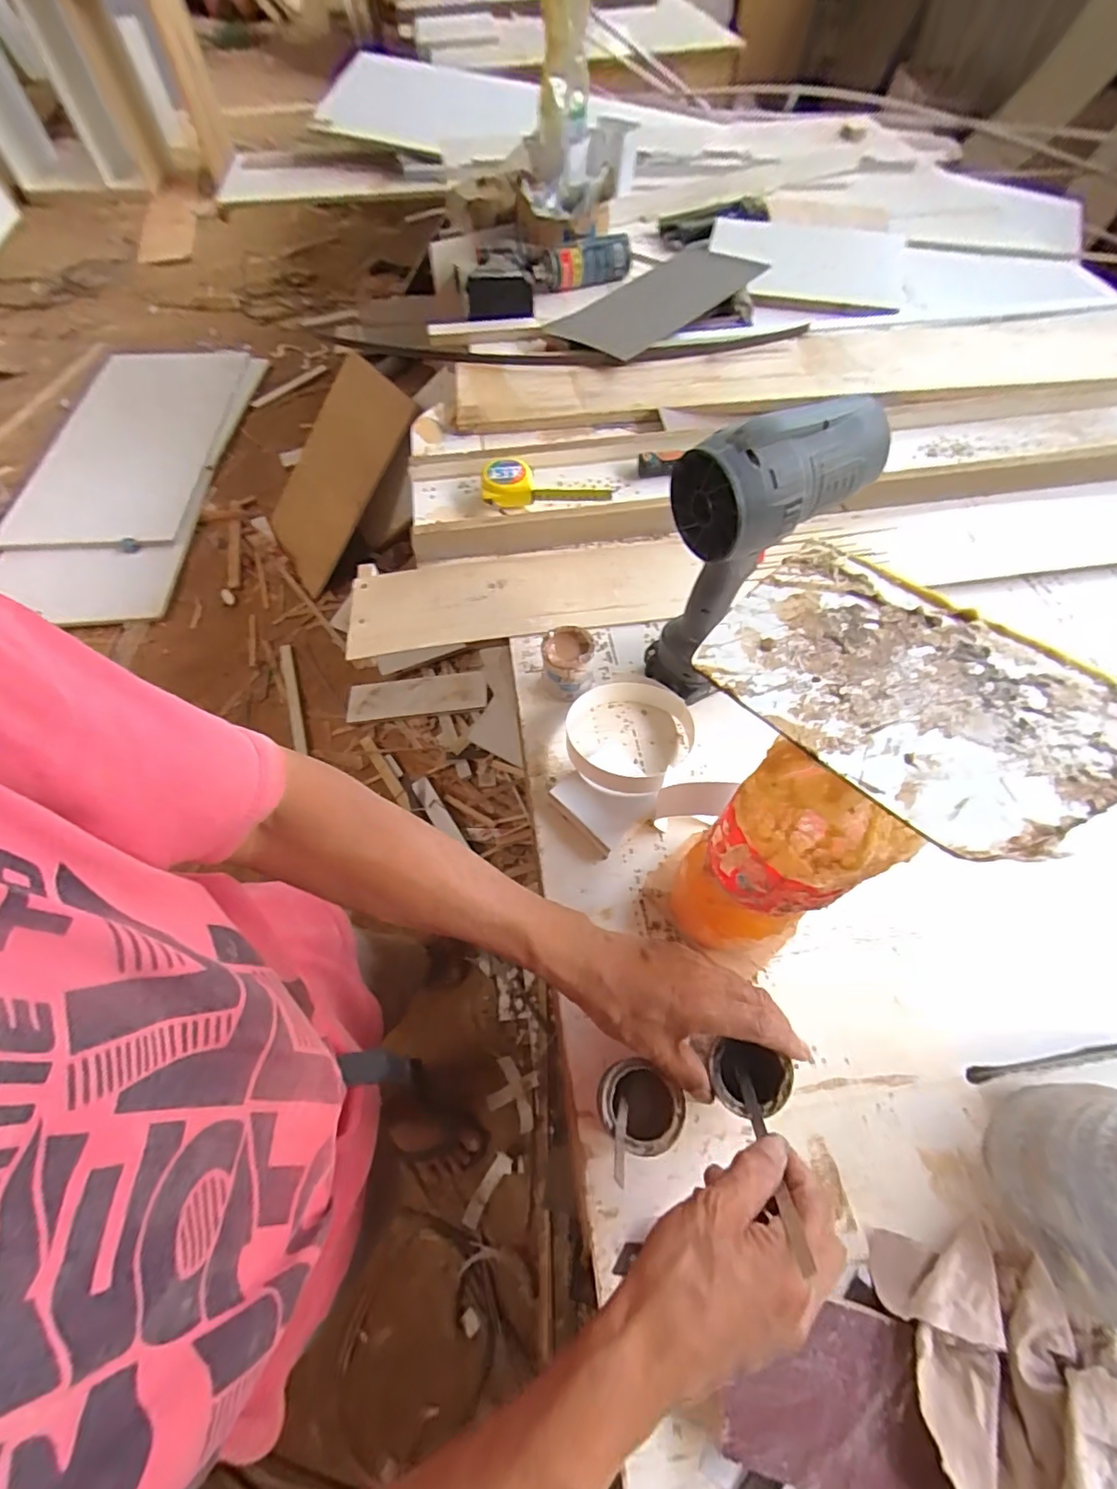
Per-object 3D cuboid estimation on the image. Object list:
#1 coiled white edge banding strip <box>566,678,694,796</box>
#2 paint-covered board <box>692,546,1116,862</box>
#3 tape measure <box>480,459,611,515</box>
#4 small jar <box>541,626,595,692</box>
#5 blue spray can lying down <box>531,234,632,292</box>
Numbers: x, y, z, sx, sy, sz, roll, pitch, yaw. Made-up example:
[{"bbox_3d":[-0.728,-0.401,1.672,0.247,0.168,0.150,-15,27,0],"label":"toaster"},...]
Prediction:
[{"bbox_3d":[0.066,-0.012,0.543,0.119,0.041,0.131,25,64,16],"label":"coiled white edge banding strip"},{"bbox_3d":[0.118,-0.023,0.194,0.094,0.004,0.135,-31,53,-18],"label":"paint-covered board"},{"bbox_3d":[-0.018,-0.333,0.702,0.156,0.033,0.069,-9,60,-5],"label":"tape measure"},{"bbox_3d":[0.010,-0.082,0.574,0.049,0.058,0.050,0,60,0],"label":"small jar"},{"bbox_3d":[0.041,-0.895,1.031,0.188,0.063,0.061,-18,62,-10],"label":"blue spray can lying down"}]

